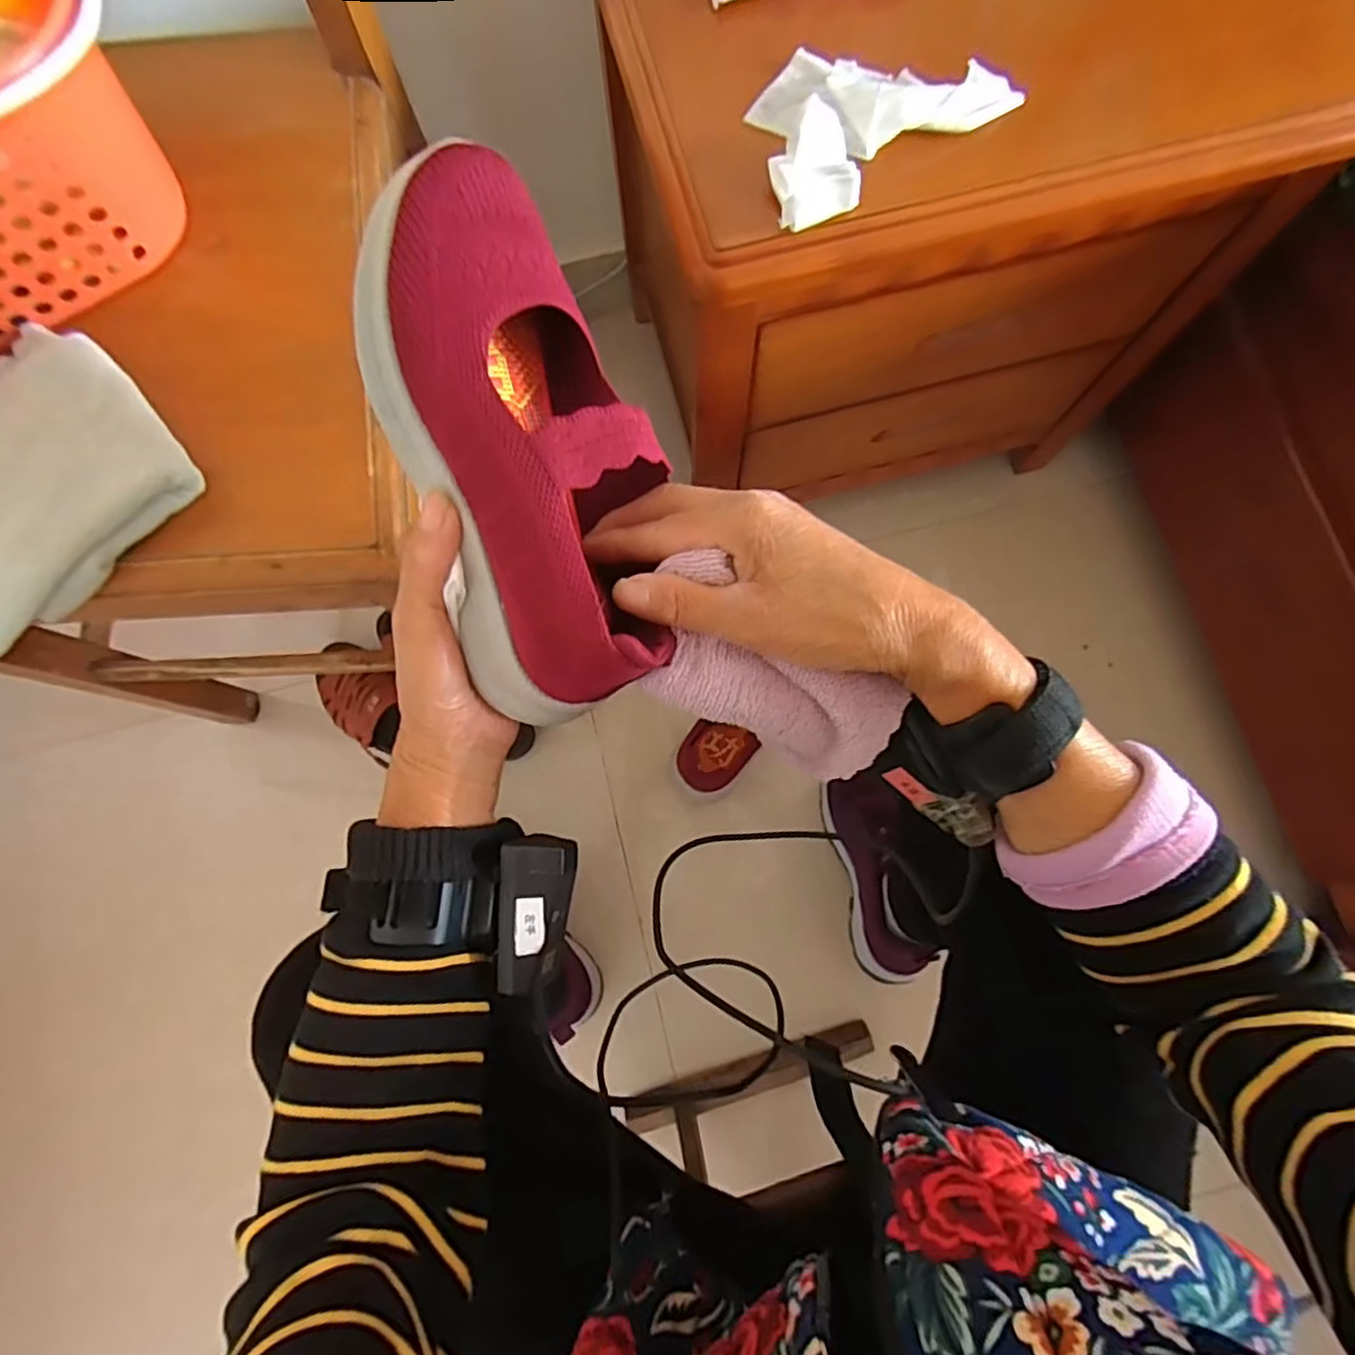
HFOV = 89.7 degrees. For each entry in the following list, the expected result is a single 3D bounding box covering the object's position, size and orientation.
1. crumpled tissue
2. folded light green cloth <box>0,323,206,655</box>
[{"bbox_3d":[0.105,-0.336,0.396,0.160,0.028,0.104,-38,80,-6],"label":"crumpled tissue"},{"bbox_3d":[-0.371,-0.112,0.382,0.152,0.026,0.146,-43,81,-7],"label":"folded light green cloth"}]

